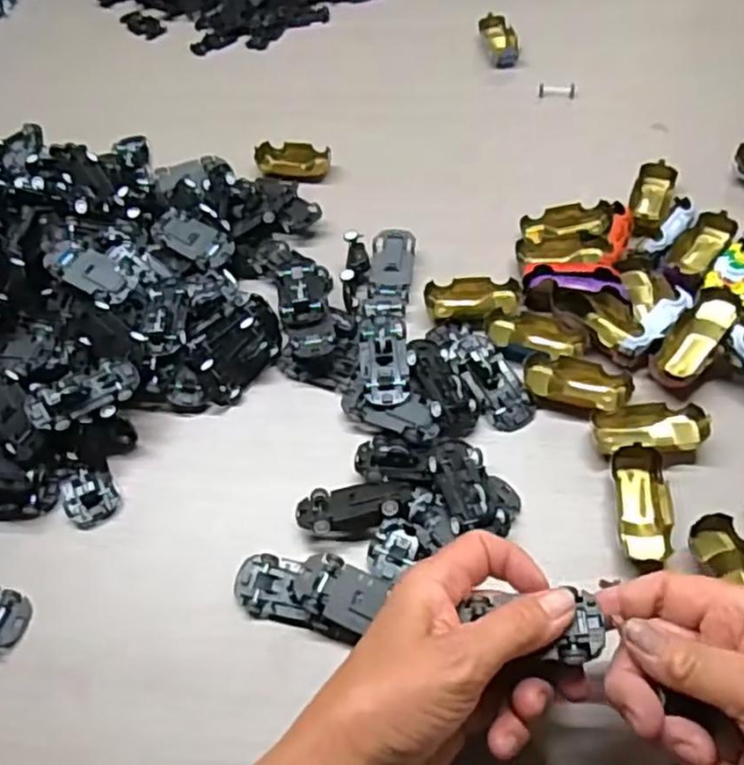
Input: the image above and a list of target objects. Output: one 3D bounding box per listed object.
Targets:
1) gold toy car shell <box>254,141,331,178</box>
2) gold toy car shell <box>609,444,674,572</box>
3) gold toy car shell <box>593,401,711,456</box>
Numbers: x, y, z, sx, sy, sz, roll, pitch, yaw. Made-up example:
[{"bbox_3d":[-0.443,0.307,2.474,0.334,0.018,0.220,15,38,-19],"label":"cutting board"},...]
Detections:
[{"bbox_3d":[-0.065,-0.183,0.579,0.060,0.018,0.033,5,55,9],"label":"gold toy car shell"},{"bbox_3d":[0.148,0.068,0.380,0.027,0.019,0.066,-1,55,5],"label":"gold toy car shell"},{"bbox_3d":[0.162,0.027,0.408,0.064,0.014,0.030,-7,54,0],"label":"gold toy car shell"}]

